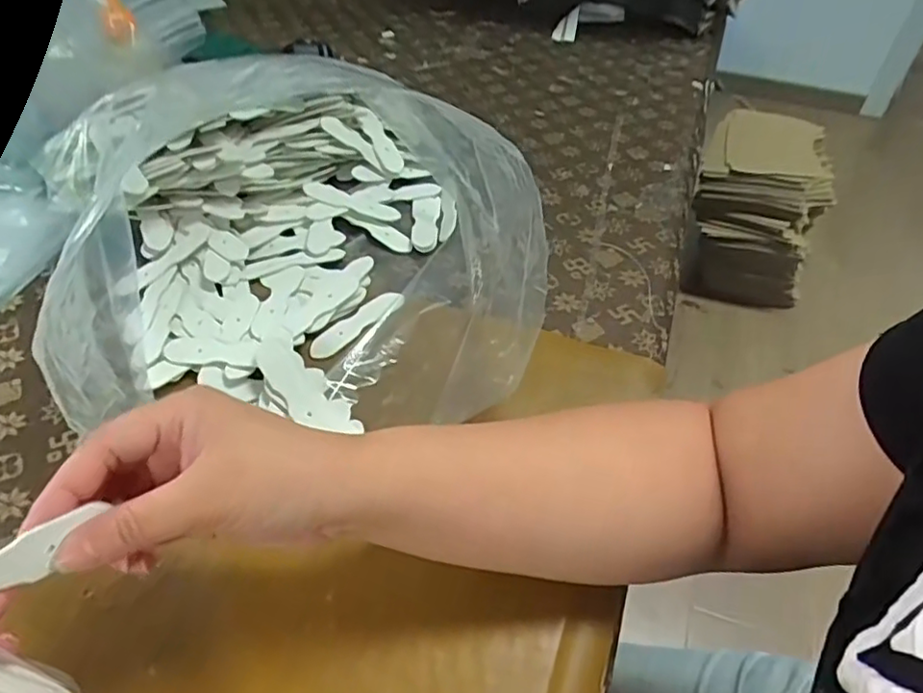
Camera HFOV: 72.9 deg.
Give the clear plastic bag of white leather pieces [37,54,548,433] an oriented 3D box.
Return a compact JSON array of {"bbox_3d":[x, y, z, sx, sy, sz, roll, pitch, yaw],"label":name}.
[{"bbox_3d":[-0.138,-0.102,0.455,0.295,0.142,0.315,-12,49,-12],"label":"clear plastic bag of white leather pieces"}]

